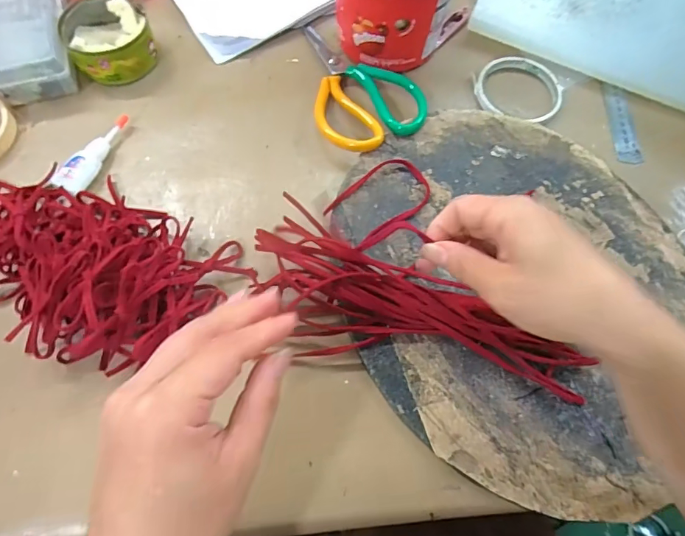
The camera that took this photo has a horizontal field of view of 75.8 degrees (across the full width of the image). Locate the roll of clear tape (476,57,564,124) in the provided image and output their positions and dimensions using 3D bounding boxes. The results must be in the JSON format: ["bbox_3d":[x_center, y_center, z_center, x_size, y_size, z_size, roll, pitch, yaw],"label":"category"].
[{"bbox_3d":[0.182,-0.184,0.453,0.091,0.011,0.084,0,67,0],"label":"roll of clear tape"}]

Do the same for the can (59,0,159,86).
[{"bbox_3d":[-0.234,-0.231,0.449,0.079,0.050,0.089,-20,68,-8],"label":"can"}]

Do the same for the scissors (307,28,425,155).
[{"bbox_3d":[0.007,-0.191,0.441,0.099,0.024,0.170,-23,68,-9],"label":"scissors"}]

